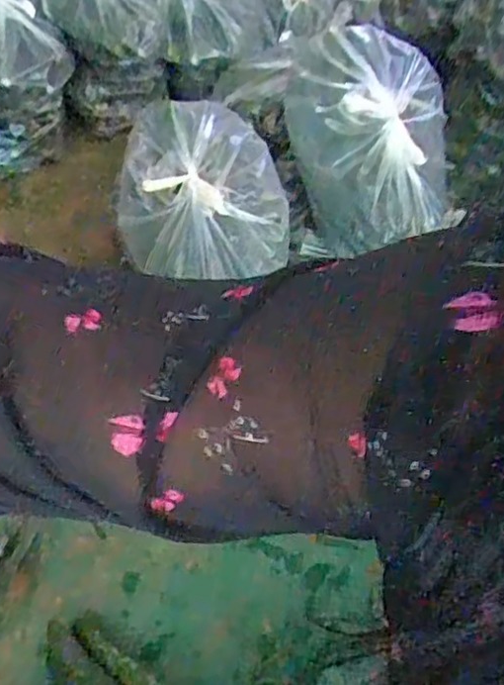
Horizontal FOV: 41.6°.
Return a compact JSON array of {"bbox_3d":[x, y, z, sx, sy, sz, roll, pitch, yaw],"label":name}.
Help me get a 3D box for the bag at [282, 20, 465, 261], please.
[{"bbox_3d":[0.180,-0.288,0.946,0.233,0.166,0.293,-25,64,-18],"label":"bag"}]

